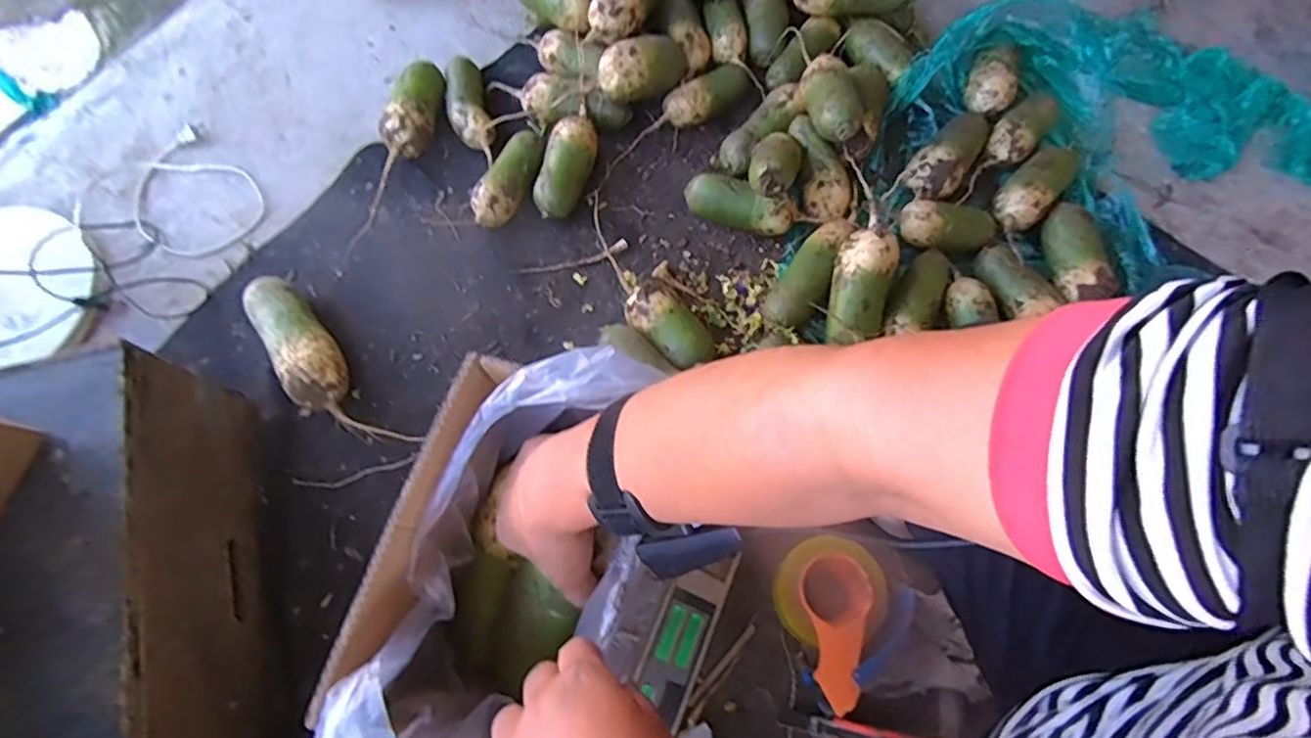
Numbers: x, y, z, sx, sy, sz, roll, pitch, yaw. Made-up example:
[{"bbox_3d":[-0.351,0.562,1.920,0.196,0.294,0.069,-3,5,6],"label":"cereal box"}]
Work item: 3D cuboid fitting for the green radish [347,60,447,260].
[{"bbox_3d":[-0.392,-0.329,0.944,0.079,0.067,0.321,11,71,4],"label":"green radish"}]

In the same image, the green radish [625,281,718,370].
[{"bbox_3d":[0.023,-0.055,0.849,0.075,0.067,0.137,-41,75,-13],"label":"green radish"}]

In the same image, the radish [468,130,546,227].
[{"bbox_3d":[-0.216,-0.283,0.931,0.061,0.057,0.166,28,73,10],"label":"radish"}]

